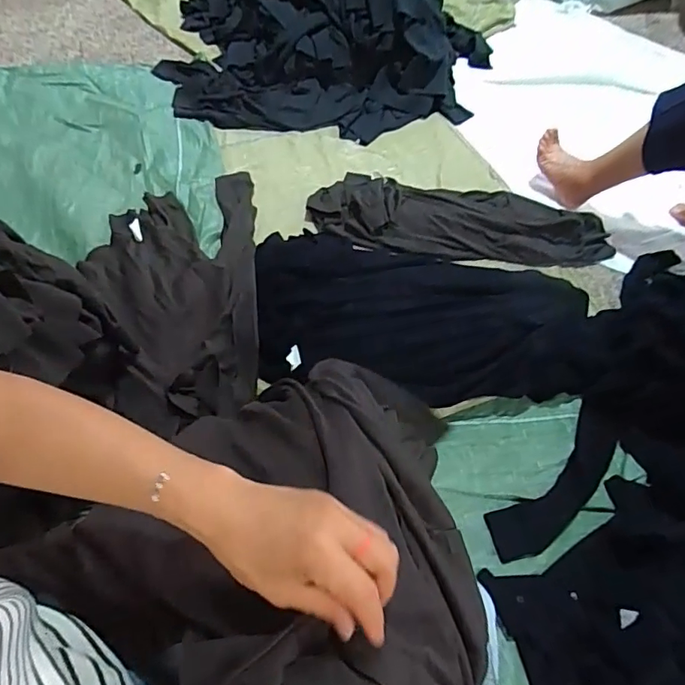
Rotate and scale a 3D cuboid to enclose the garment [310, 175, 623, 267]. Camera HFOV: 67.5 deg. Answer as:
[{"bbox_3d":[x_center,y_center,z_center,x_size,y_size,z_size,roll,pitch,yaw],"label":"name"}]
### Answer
[{"bbox_3d":[0.285,-0.308,1.238,0.727,0.043,0.239,7,58,0],"label":"garment"}]

